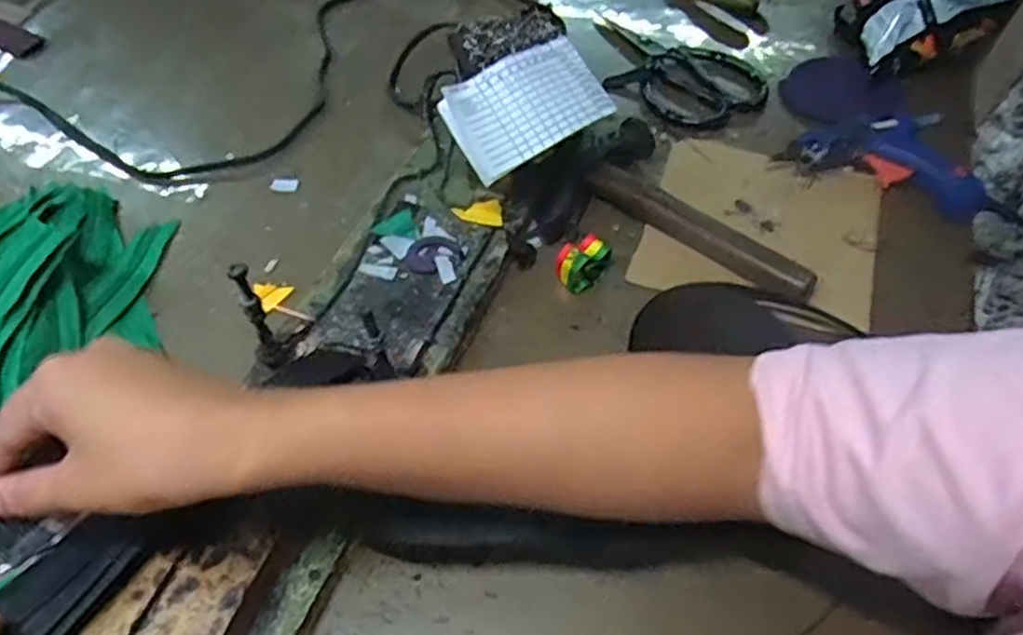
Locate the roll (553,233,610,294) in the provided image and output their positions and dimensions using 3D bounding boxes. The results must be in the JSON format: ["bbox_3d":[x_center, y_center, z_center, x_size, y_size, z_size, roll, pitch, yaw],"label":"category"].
[{"bbox_3d":[0.047,-0.038,0.496,0.033,0.027,0.027,-32,57,-21],"label":"roll"}]

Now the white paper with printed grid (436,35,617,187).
[{"bbox_3d":[0.010,-0.134,0.470,0.102,0.015,0.062,-33,89,-18],"label":"white paper with printed grid"}]

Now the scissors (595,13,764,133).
[{"bbox_3d":[0.129,-0.209,0.637,0.175,0.008,0.107,27,58,22],"label":"scissors"}]

